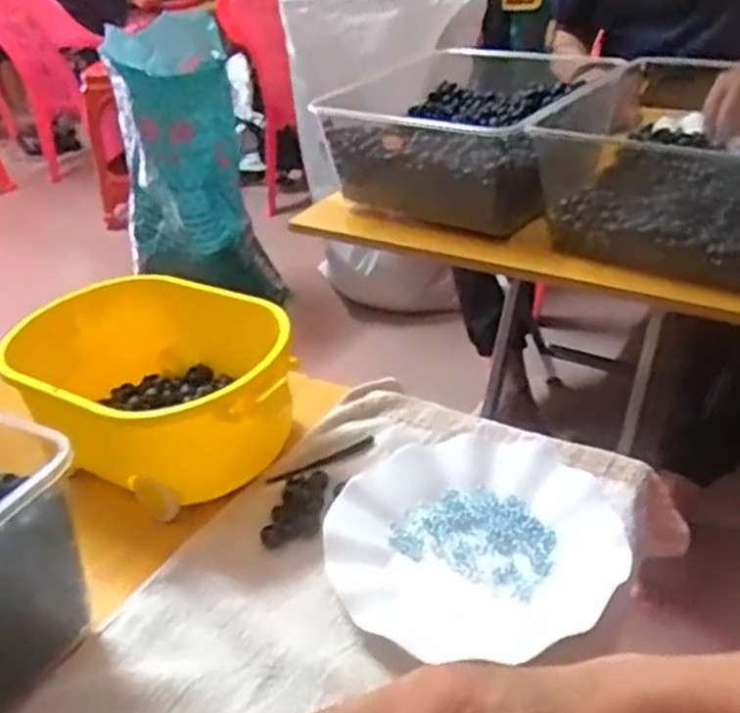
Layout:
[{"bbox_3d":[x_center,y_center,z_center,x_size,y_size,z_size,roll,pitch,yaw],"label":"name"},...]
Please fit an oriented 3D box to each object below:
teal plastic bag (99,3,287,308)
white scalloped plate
[{"bbox_3d":[-0.395,-0.396,1.691,0.304,0.579,0.298,-15,34,-12],"label":"teal plastic bag"},{"bbox_3d":[0.068,0.119,0.501,0.181,0.024,0.179,-5,33,3],"label":"white scalloped plate"}]

